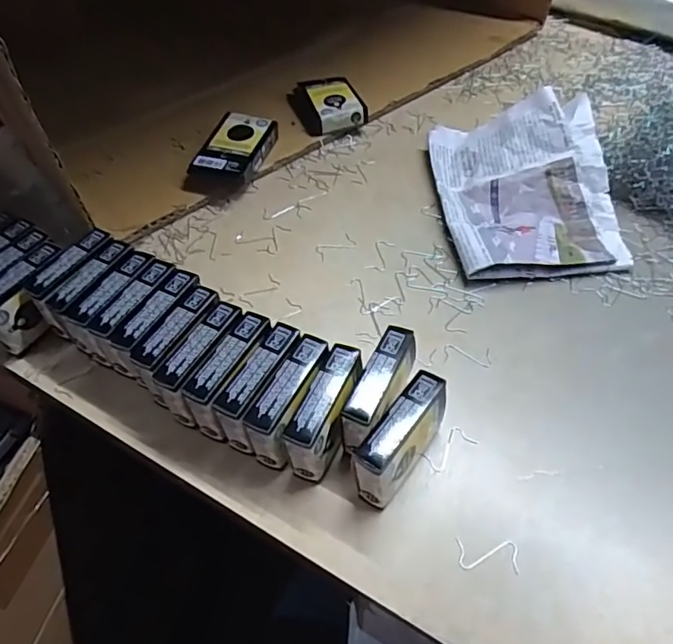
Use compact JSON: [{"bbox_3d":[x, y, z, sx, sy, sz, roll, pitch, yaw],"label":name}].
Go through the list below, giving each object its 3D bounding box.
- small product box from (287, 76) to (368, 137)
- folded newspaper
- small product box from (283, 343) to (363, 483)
[{"bbox_3d":[-0.010,-0.231,0.580,0.065,0.028,0.078,-15,54,-9],"label":"small product box"},{"bbox_3d":[0.167,-0.125,0.480,0.144,0.058,0.183,-4,53,-1],"label":"folded newspaper"},{"bbox_3d":[-0.005,0.060,0.347,0.024,0.056,0.078,19,56,16],"label":"small product box"}]

